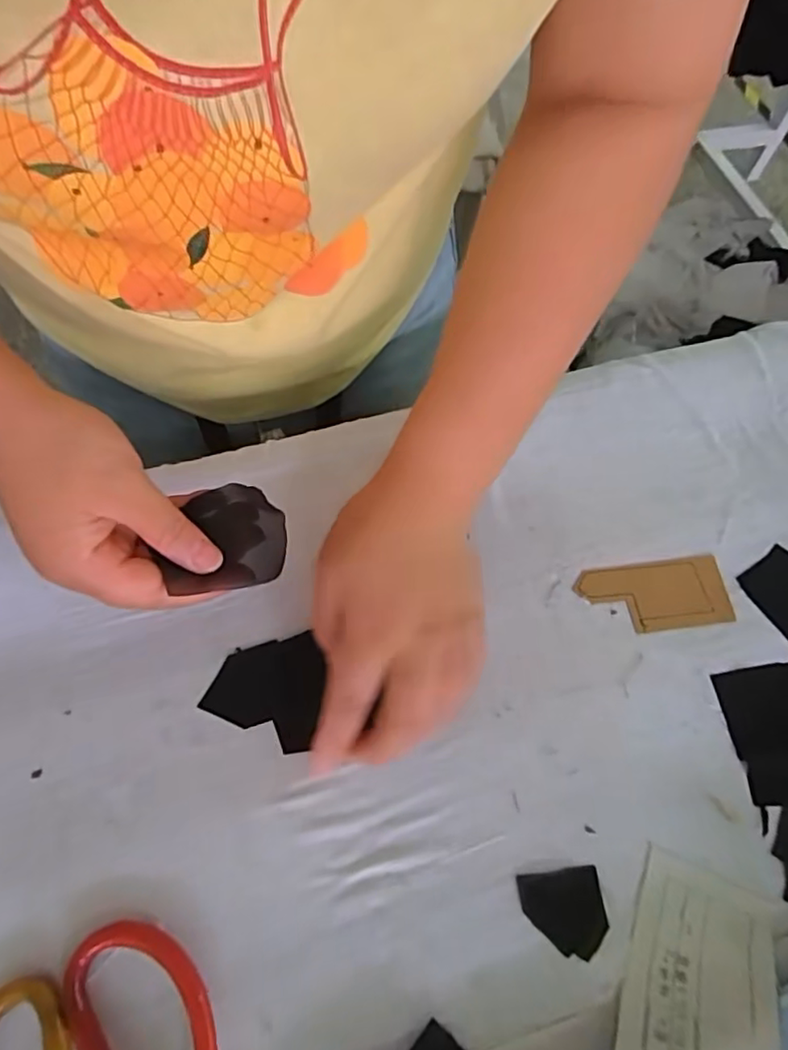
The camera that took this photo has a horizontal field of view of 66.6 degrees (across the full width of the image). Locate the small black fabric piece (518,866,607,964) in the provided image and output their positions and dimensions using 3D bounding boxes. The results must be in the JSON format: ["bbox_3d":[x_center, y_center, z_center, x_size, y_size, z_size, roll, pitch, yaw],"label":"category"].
[{"bbox_3d":[0.078,0.178,0.274,0.037,0.004,0.033,-6,64,-6],"label":"small black fabric piece"}]

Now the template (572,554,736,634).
[{"bbox_3d":[0.150,0.040,0.344,0.085,0.004,0.041,-6,64,-6],"label":"template"}]

